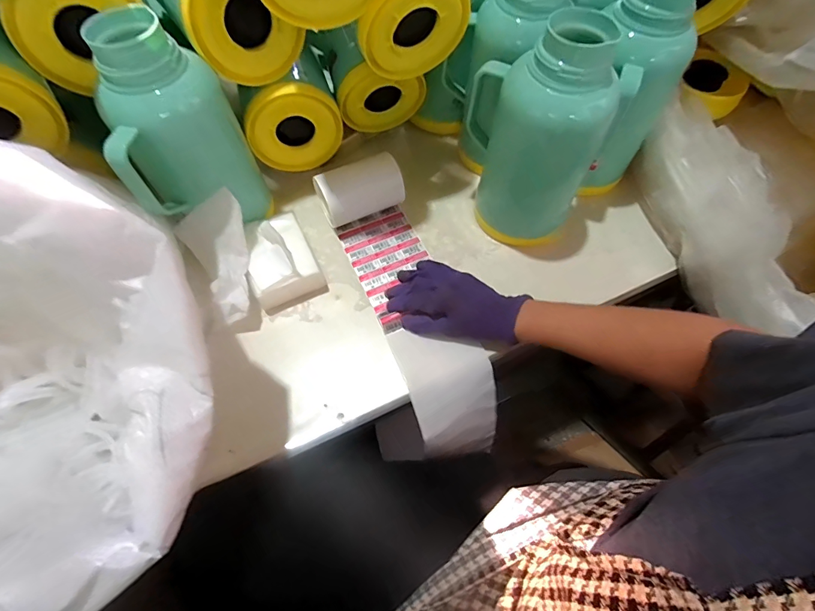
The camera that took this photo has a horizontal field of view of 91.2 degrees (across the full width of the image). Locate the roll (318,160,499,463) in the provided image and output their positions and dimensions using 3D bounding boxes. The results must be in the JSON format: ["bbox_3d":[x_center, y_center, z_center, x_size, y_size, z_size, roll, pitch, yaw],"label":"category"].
[{"bbox_3d":[0.000,-0.007,0.544,0.111,0.093,0.421,-21,75,-11],"label":"roll"}]

